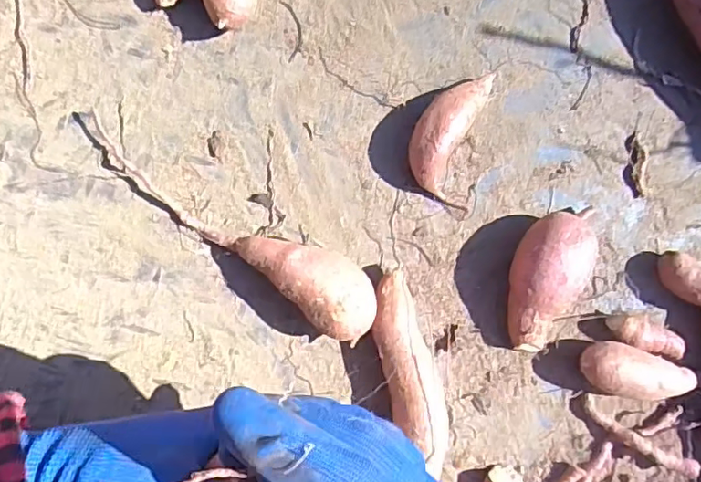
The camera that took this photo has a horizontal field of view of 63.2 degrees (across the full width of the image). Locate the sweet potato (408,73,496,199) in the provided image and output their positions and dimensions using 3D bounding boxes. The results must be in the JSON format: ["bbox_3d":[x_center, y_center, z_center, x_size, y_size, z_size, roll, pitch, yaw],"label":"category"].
[{"bbox_3d":[0.065,-0.078,0.389,0.038,0.034,0.086,21,89,-4],"label":"sweet potato"}]

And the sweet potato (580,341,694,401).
[{"bbox_3d":[0.198,0.093,0.395,0.082,0.035,0.034,21,89,-4],"label":"sweet potato"}]

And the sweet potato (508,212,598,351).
[{"bbox_3d":[0.130,0.026,0.388,0.045,0.043,0.091,28,88,-3],"label":"sweet potato"}]

